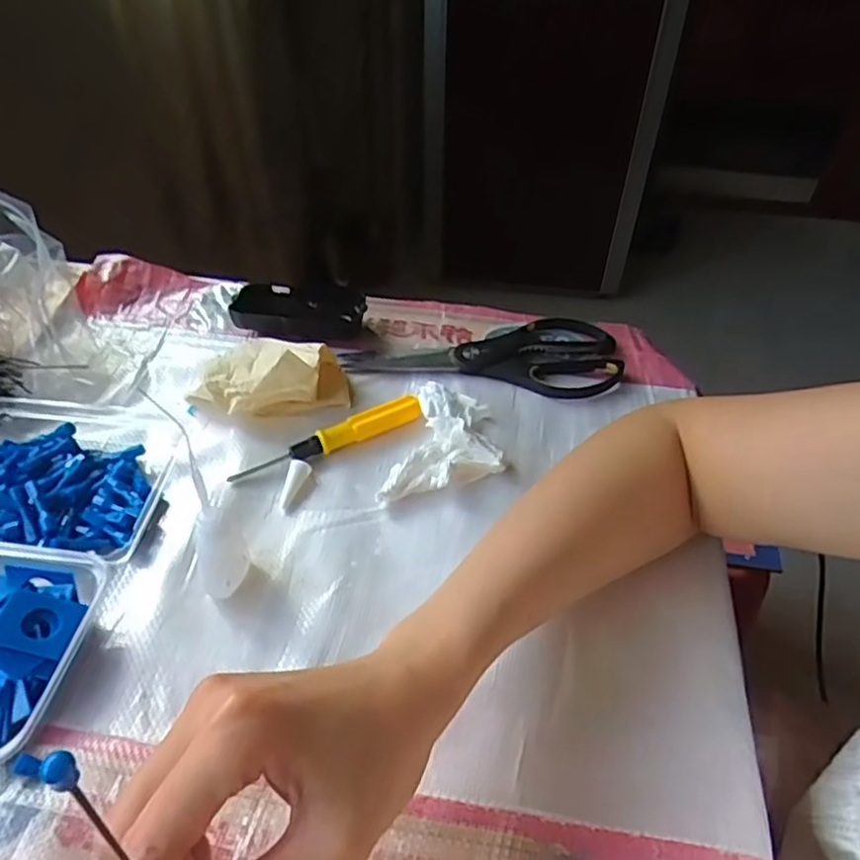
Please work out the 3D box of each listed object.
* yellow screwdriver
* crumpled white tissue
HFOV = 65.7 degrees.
[{"bbox_3d":[-0.070,0.008,0.468,0.139,0.016,0.017,-23,50,-22],"label":"yellow screwdriver"},{"bbox_3d":[0.015,0.010,0.460,0.070,0.026,0.103,13,47,11],"label":"crumpled white tissue"}]

